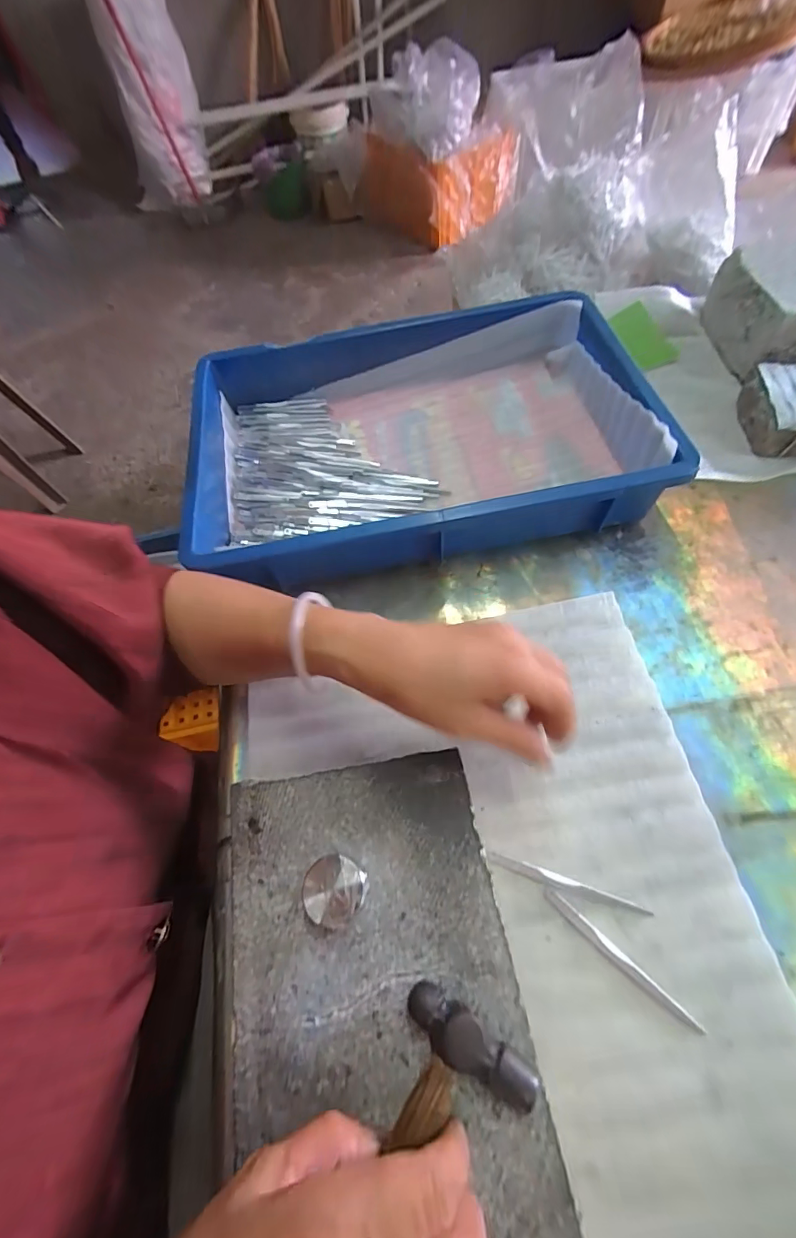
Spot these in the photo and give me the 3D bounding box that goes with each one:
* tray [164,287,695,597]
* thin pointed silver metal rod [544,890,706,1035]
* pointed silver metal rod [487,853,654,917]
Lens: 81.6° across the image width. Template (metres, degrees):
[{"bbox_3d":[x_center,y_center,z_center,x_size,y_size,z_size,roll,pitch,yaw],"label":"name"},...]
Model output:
[{"bbox_3d":[0.011,-0.181,0.460,0.424,0.075,0.281,-9,61,-1],"label":"tray"},{"bbox_3d":[0.134,0.206,0.280,0.100,0.005,0.008,38,70,22],"label":"thin pointed silver metal rod"},{"bbox_3d":[0.110,0.173,0.301,0.100,0.004,0.009,15,63,12],"label":"pointed silver metal rod"}]

